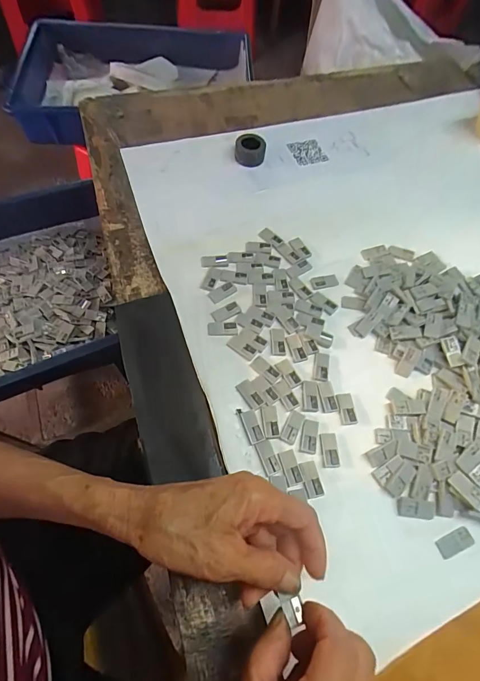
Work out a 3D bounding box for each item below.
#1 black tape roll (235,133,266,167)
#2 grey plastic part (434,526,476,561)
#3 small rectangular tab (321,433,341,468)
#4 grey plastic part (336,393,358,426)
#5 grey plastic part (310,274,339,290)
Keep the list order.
[{"bbox_3d":[0.012,-0.243,0.455,0.037,0.027,0.037,2,64,-3],"label":"black tape roll"},{"bbox_3d":[0.169,0.158,0.280,0.029,0.004,0.014,-19,67,-13],"label":"grey plastic part"},{"bbox_3d":[0.077,0.093,0.305,0.014,0.004,0.029,1,64,-3],"label":"small rectangular tab"},{"bbox_3d":[0.096,0.061,0.320,0.014,0.004,0.028,-4,64,-6],"label":"grey plastic part"},{"bbox_3d":[0.090,-0.062,0.382,0.031,0.004,0.014,-14,66,-10],"label":"grey plastic part"}]

